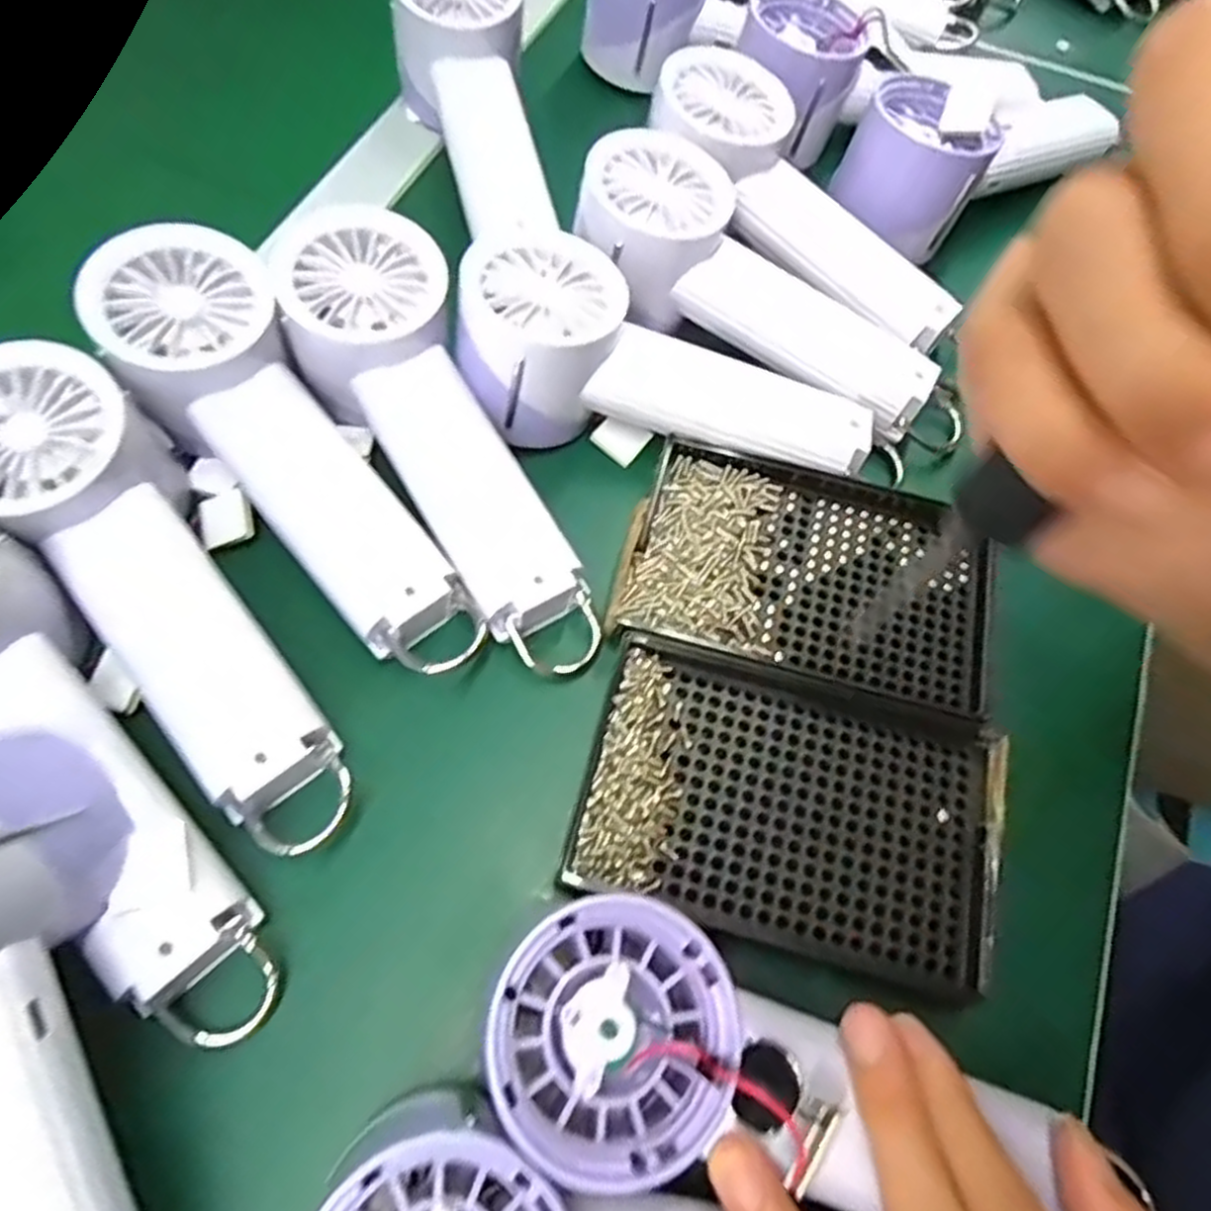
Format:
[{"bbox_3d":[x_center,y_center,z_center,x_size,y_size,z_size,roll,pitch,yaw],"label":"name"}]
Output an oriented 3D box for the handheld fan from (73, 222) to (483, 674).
[{"bbox_3d":[-0.118,-0.054,0.295,0.061,0.046,0.196,-38,90,-19],"label":"handheld fan"}]

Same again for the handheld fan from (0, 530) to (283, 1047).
[{"bbox_3d":[-0.168,0.046,0.236,0.192,0.060,0.065,39,68,14],"label":"handheld fan"}]

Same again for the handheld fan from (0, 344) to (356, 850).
[{"bbox_3d":[-0.155,-0.001,0.270,0.059,0.046,0.190,-36,86,-18],"label":"handheld fan"}]

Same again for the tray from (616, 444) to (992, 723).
[{"bbox_3d":[0.082,-0.014,0.299,0.135,0.012,0.089,13,65,3],"label":"tray"}]

